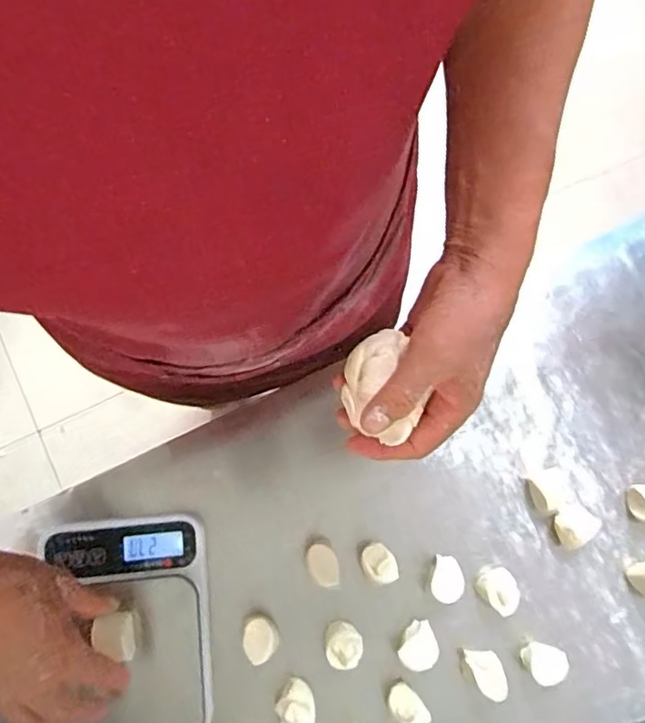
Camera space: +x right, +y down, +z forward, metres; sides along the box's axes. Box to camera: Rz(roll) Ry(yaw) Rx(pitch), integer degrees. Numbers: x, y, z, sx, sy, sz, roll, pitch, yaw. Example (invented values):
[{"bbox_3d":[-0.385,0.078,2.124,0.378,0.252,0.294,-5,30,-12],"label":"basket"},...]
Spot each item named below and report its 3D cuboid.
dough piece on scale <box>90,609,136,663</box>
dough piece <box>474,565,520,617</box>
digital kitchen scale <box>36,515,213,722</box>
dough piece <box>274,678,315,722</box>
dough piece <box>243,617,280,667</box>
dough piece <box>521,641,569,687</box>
[{"bbox_3d":[-0.173,0.231,0.476,0.027,0.020,0.038,-13,78,-4],"label":"dough piece on scale"},{"bbox_3d":[0.168,0.217,0.543,0.033,0.028,0.037,-43,84,-9],"label":"dough piece"},{"bbox_3d":[-0.174,0.248,0.509,0.144,0.041,0.211,-5,79,-4],"label":"digital kitchen scale"},{"bbox_3d":[-0.024,0.306,0.508,0.034,0.027,0.038,2,79,-2],"label":"dough piece"},{"bbox_3d":[-0.056,0.253,0.524,0.031,0.032,0.034,0,79,-2],"label":"dough piece"},{"bbox_3d":[0.206,0.280,0.532,0.032,0.030,0.035,0,79,-2],"label":"dough piece"}]

